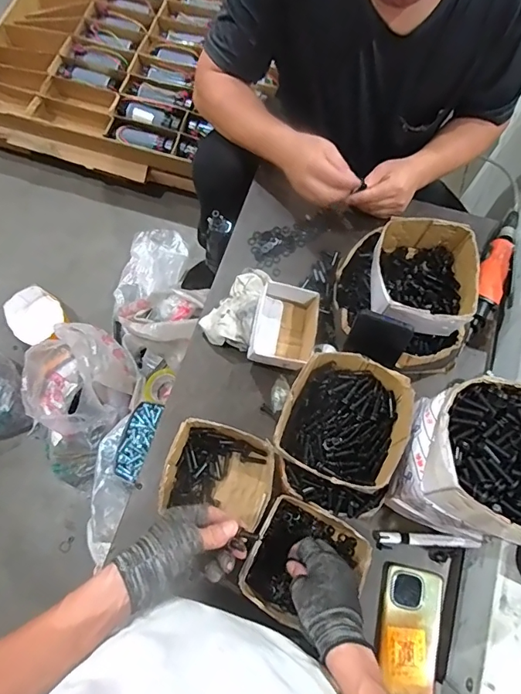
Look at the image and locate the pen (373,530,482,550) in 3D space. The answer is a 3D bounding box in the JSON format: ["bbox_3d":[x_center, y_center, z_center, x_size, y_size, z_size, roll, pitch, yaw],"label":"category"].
[{"bbox_3d":[0.235,0.275,0.635,0.143,0.011,0.022,3,72,0],"label":"pen"}]

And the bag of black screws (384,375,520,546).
[{"bbox_3d":[0.259,0.128,0.496,0.165,0.119,0.152,16,72,5],"label":"bag of black screws"}]

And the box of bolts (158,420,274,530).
[{"bbox_3d":[-0.054,0.182,0.647,0.144,0.082,0.124,13,72,4],"label":"box of bolts"}]

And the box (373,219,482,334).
[{"bbox_3d":[0.239,-0.103,0.664,0.136,0.069,0.151,9,72,2],"label":"box"}]

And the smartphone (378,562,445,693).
[{"bbox_3d":[0.201,0.386,0.603,0.081,0.011,0.161,14,72,4],"label":"smartphone"}]

